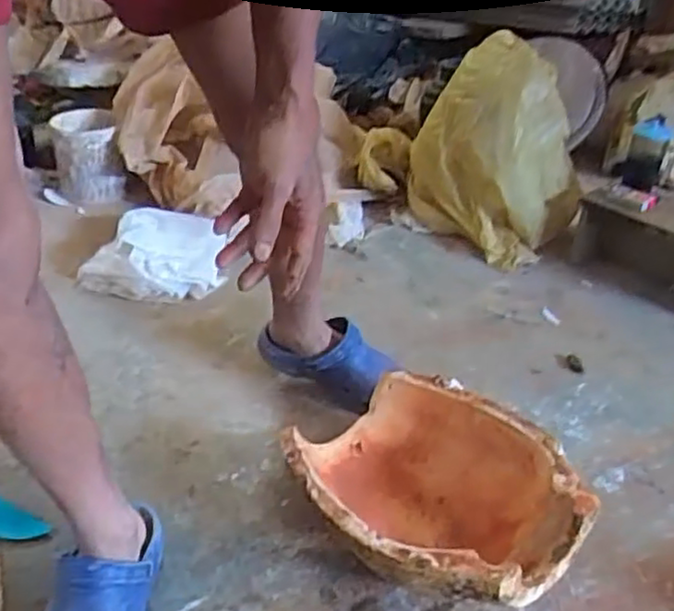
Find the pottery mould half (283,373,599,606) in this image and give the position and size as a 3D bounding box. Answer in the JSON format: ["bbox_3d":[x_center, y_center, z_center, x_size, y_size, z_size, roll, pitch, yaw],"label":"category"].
[{"bbox_3d":[0.112,0.235,0.837,0.279,0.146,0.331,-27,42,-36],"label":"pottery mould half"}]

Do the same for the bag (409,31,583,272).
[{"bbox_3d":[0.352,-0.353,1.536,0.271,0.379,0.356,-23,40,-32],"label":"bag"}]

